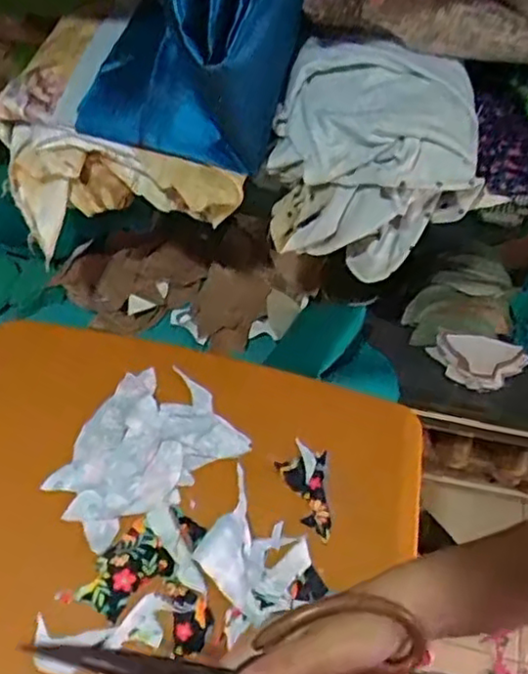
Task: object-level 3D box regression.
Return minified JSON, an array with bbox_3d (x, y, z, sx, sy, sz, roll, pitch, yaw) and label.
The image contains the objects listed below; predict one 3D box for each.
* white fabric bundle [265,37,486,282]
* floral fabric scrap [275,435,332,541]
[{"bbox_3d":[0.103,-0.170,0.628,0.184,0.162,0.132,8,53,4],"label":"white fabric bundle"},{"bbox_3d":[0.036,0.140,0.613,0.046,0.011,0.091,-1,53,-3],"label":"floral fabric scrap"}]

